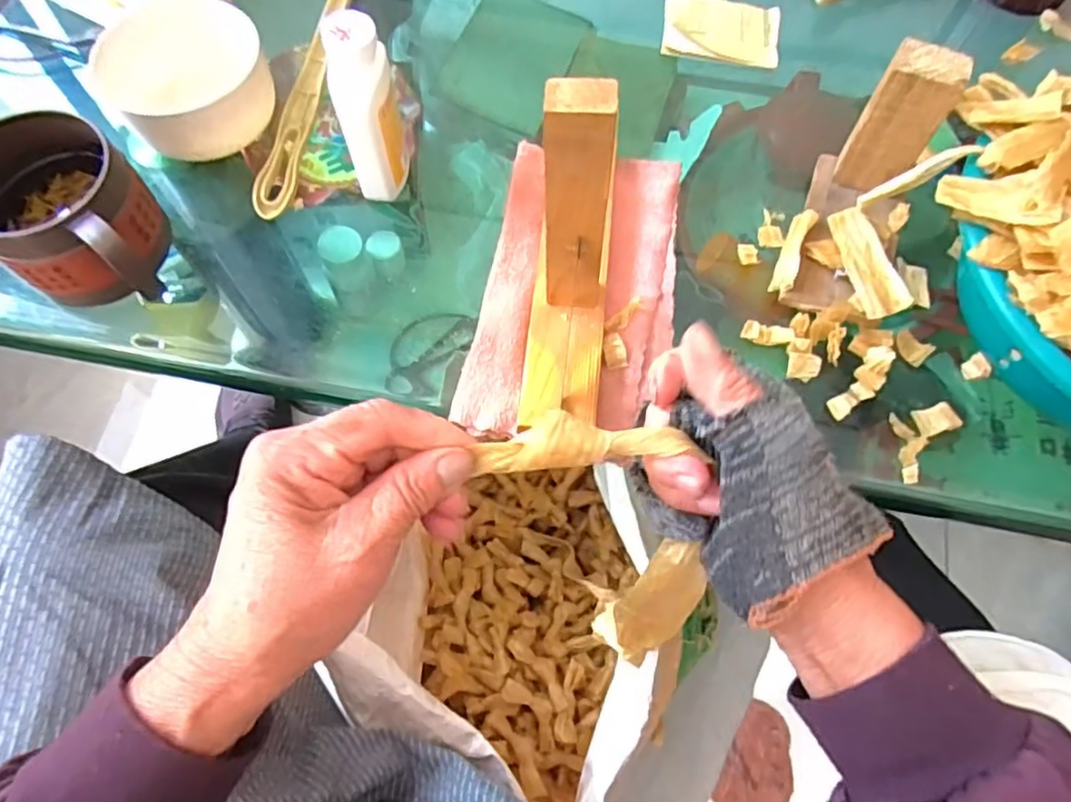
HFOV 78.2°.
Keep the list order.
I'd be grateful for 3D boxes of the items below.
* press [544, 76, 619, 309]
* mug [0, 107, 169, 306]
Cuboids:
[{"bbox_3d":[0.022,-0.098,0.343,0.036,0.149,0.021,5,68,1],"label":"press"},{"bbox_3d":[-0.281,-0.110,0.403,0.118,0.065,0.089,40,73,14],"label":"mug"}]

